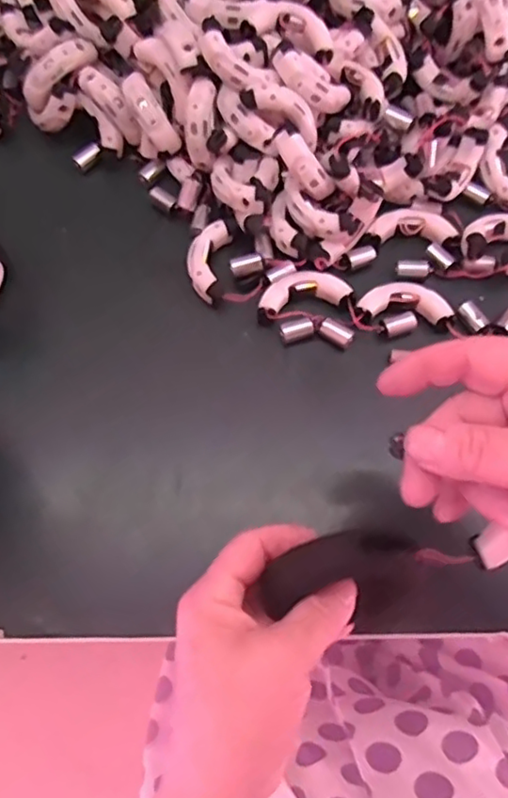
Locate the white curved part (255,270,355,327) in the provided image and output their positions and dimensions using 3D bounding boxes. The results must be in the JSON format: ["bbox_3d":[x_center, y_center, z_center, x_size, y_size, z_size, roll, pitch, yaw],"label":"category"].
[{"bbox_3d":[0.029,-0.064,0.383,0.057,0.018,0.028,-11,67,-4],"label":"white curved part"}]

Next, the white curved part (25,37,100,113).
[{"bbox_3d":[-0.130,-0.217,0.412,0.056,0.021,0.016,-39,75,5],"label":"white curved part"}]

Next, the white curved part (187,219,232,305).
[{"bbox_3d":[-0.031,-0.087,0.394,0.023,0.017,0.055,14,68,7],"label":"white curved part"}]

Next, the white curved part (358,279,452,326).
[{"bbox_3d":[0.092,-0.058,0.379,0.053,0.016,0.022,3,67,2],"label":"white curved part"}]

